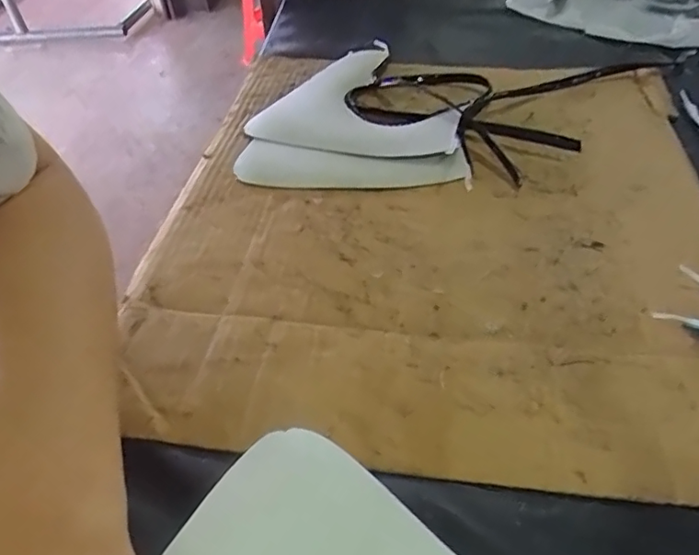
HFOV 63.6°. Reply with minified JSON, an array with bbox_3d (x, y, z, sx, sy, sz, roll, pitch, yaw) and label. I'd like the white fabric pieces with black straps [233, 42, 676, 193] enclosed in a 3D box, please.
[{"bbox_3d":[0.074,-0.136,0.465,0.255,0.022,0.253,-1,43,1],"label":"white fabric pieces with black straps"}]

